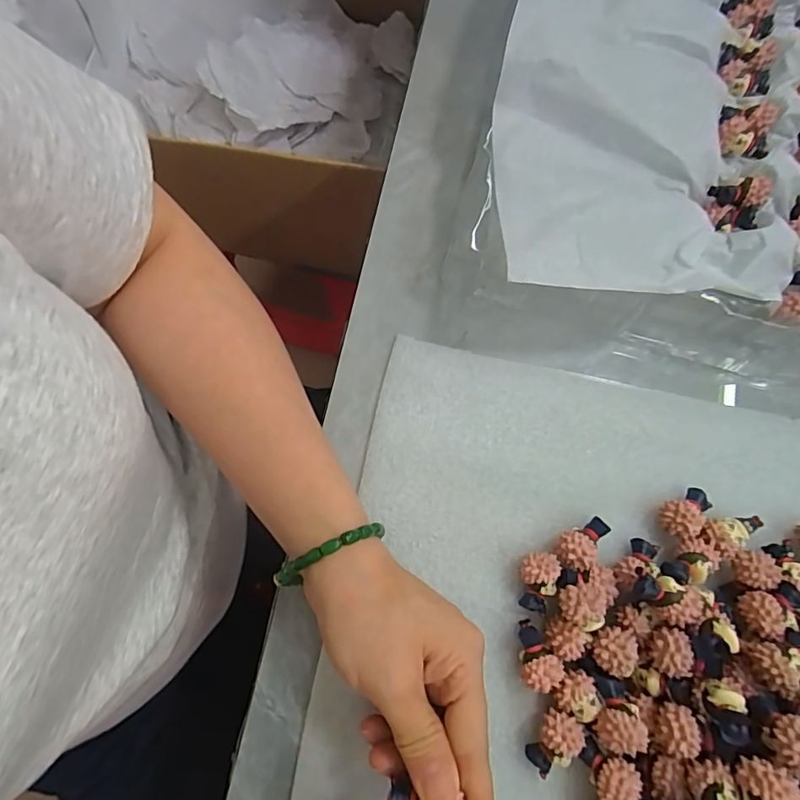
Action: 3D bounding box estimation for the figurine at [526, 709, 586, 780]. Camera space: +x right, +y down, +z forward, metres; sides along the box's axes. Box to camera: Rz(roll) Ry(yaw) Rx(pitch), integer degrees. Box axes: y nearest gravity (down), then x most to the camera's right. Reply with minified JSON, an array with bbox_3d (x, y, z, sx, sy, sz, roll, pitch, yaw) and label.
[{"bbox_3d":[0.071,0.161,0.234,0.019,0.023,0.029,40,78,9],"label":"figurine"}]

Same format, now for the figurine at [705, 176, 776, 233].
[{"bbox_3d":[0.198,-0.115,0.288,0.031,0.016,0.029,9,75,1],"label":"figurine"}]

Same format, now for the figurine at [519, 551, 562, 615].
[{"bbox_3d":[0.070,0.094,0.253,0.018,0.020,0.029,6,75,0],"label":"figurine"}]

